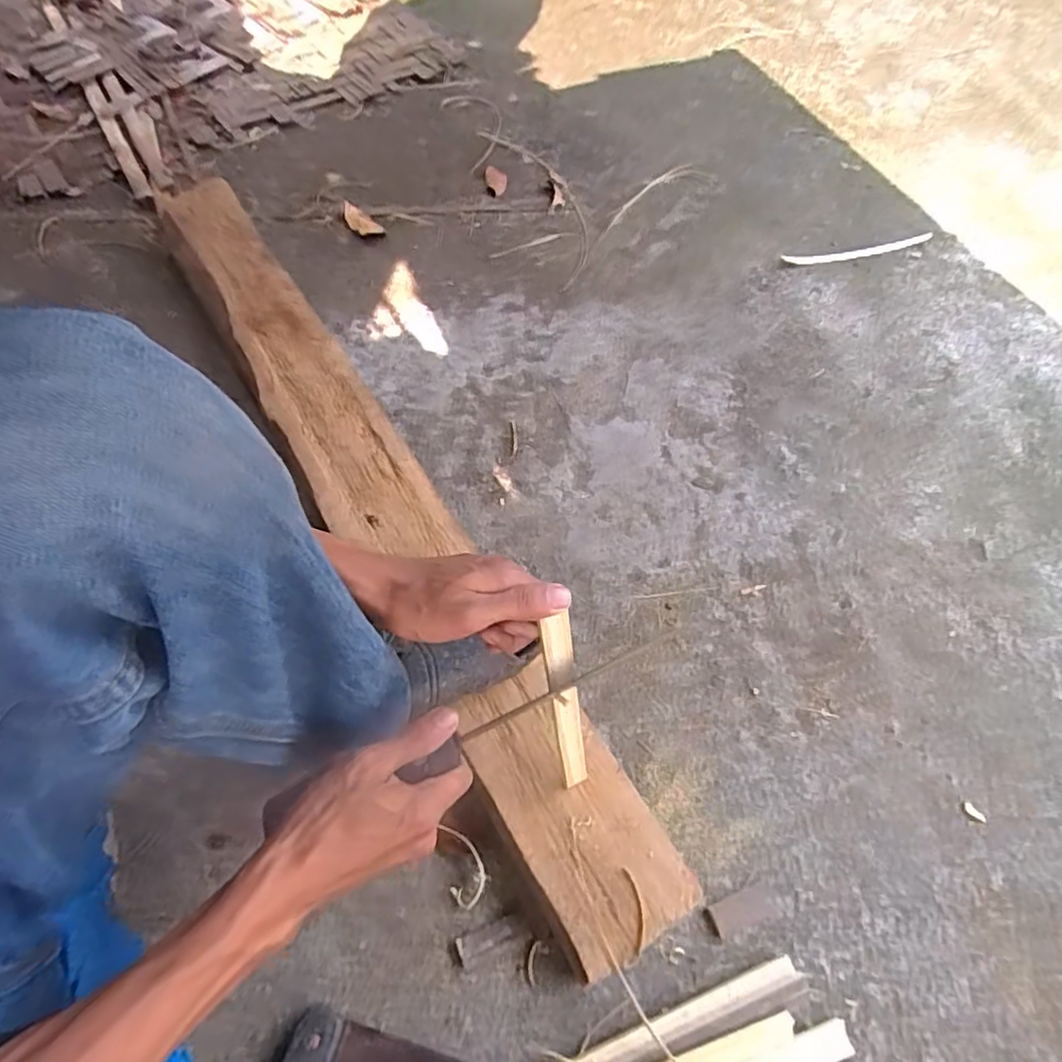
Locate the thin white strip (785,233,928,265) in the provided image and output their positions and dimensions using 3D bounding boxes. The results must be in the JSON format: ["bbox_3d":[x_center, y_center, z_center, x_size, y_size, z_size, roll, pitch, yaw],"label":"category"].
[{"bbox_3d":[0.545,-0.464,1.035,0.269,0.009,0.025,-11,62,-8],"label":"thin white strip"}]

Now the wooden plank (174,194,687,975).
[{"bbox_3d":[-0.193,-0.071,0.707,0.123,0.029,1.066,-28,66,-16],"label":"wooden plank"}]

